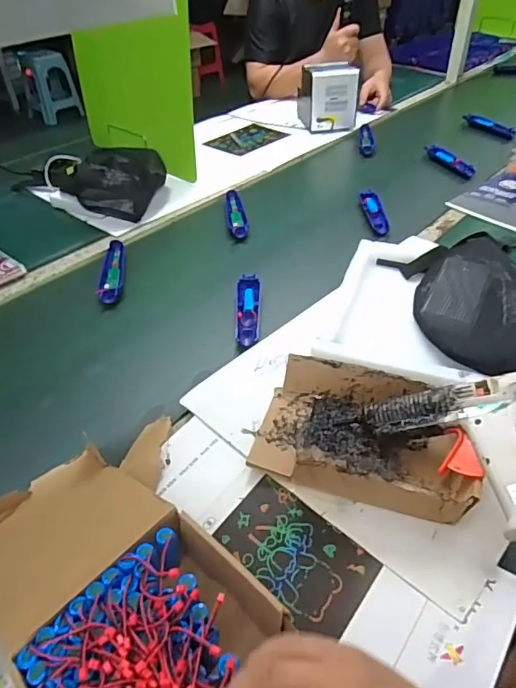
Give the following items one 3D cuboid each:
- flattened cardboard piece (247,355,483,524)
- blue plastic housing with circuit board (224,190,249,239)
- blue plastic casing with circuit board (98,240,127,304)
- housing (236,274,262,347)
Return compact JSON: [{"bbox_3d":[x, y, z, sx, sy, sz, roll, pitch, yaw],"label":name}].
[{"bbox_3d":[0.115,0.092,0.530,0.220,0.056,0.167,14,45,16],"label":"flattened cardboard piece"},{"bbox_3d":[-0.043,-0.257,0.968,0.040,0.023,0.159,-6,43,-6],"label":"blue plastic housing with circuit board"},{"bbox_3d":[-0.245,-0.128,0.831,0.035,0.022,0.177,-6,43,-5],"label":"blue plastic casing with circuit board"},{"bbox_3d":[-0.015,-0.052,0.744,0.038,0.019,0.152,0,43,1],"label":"housing"}]

